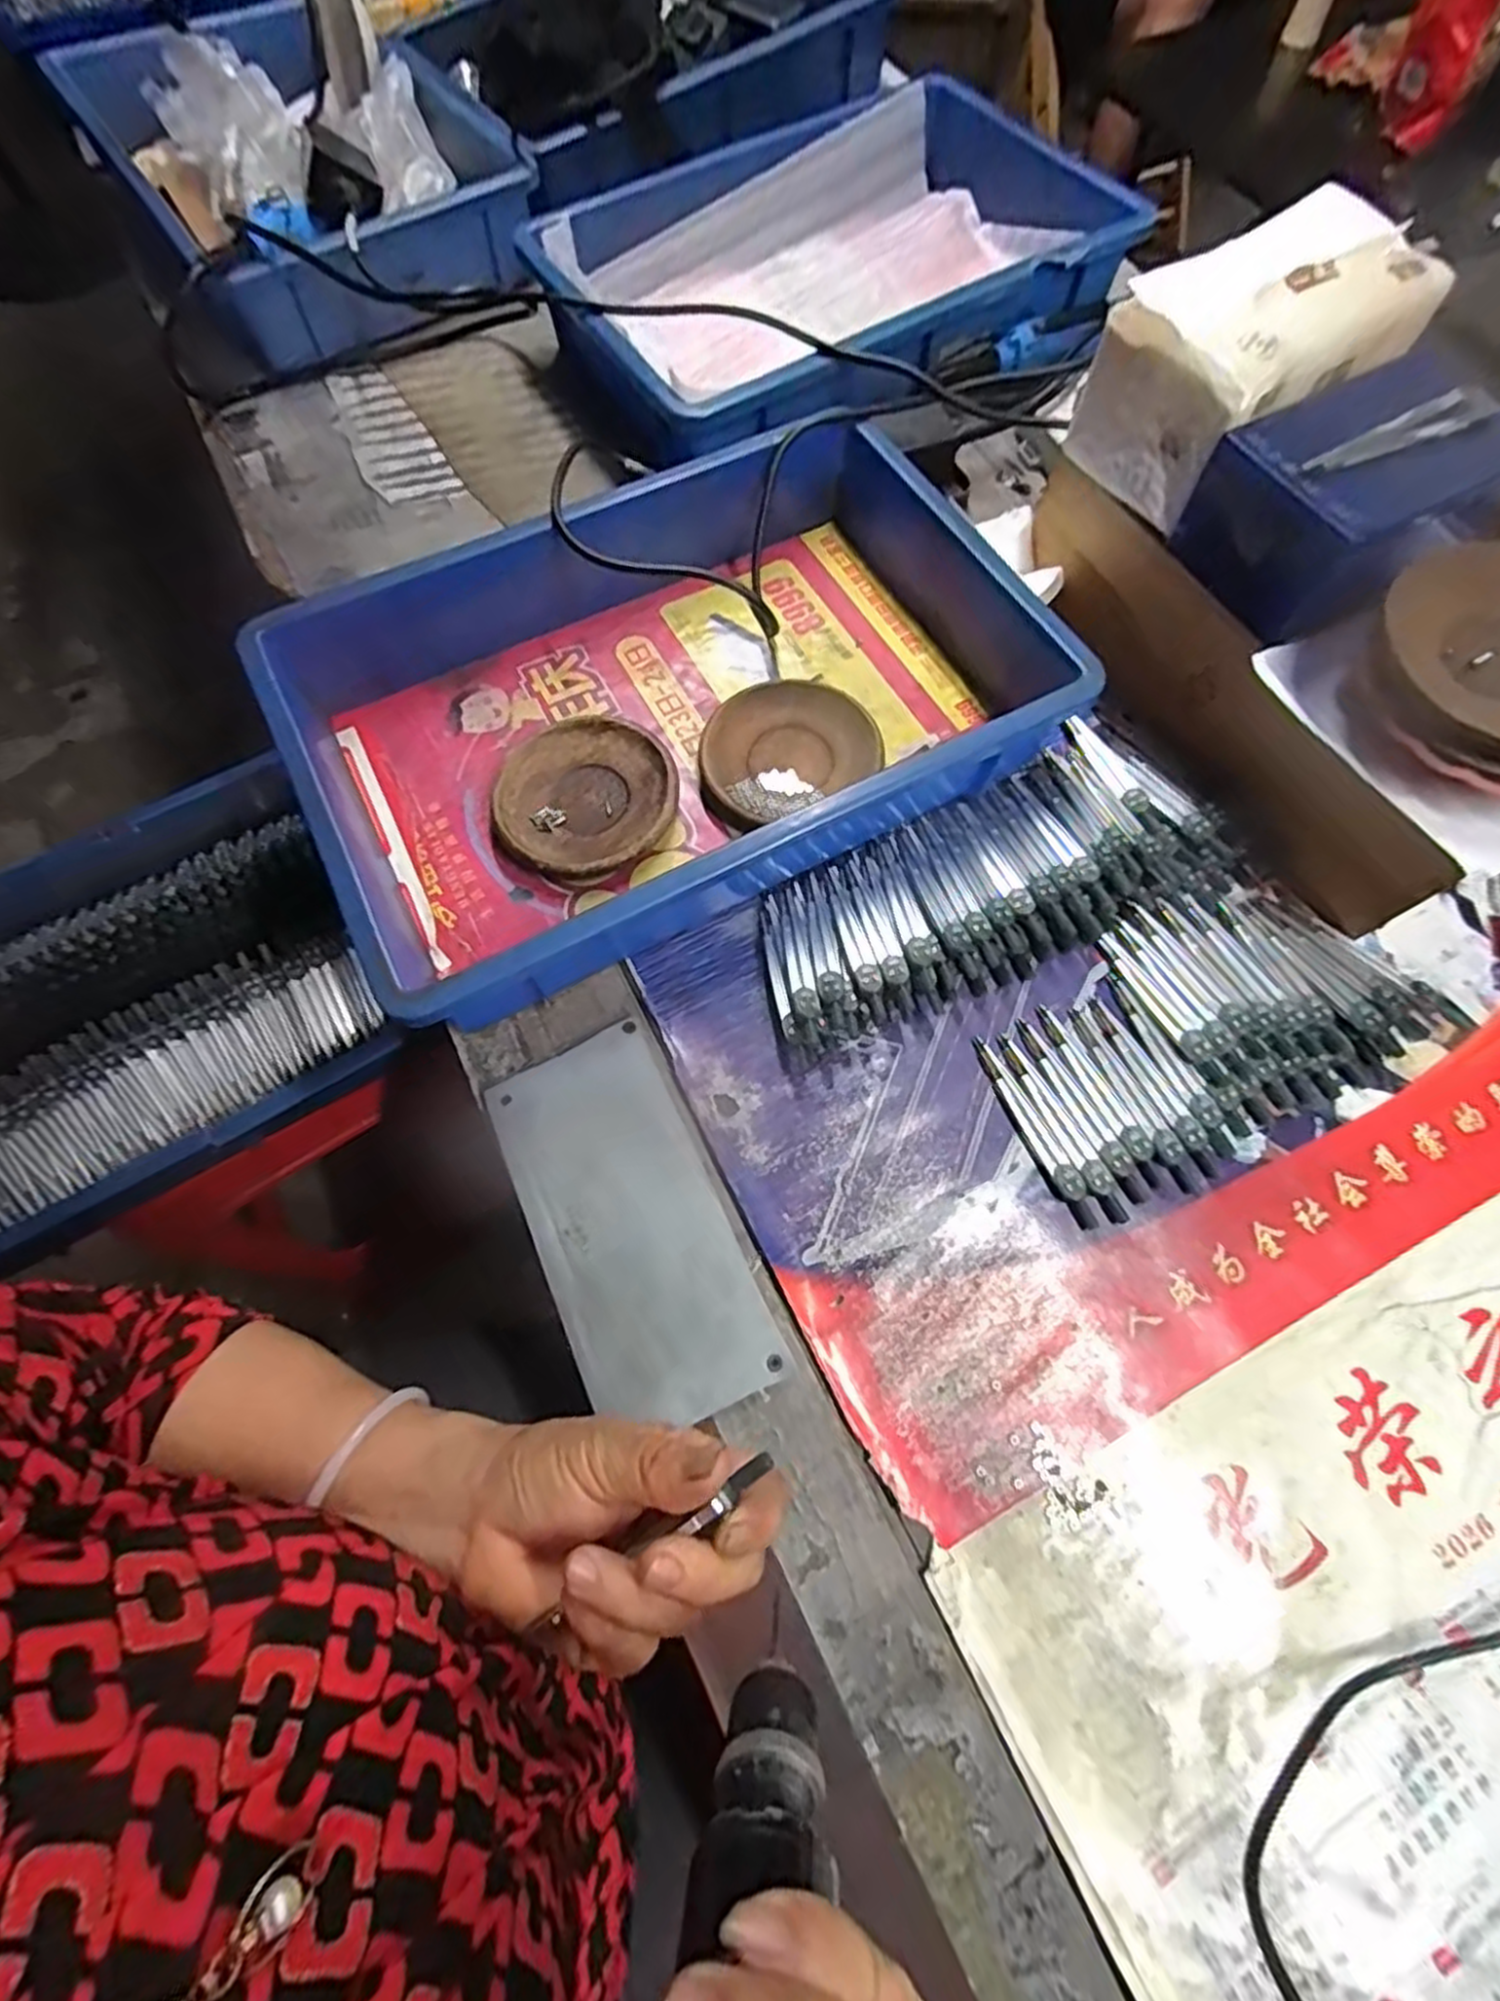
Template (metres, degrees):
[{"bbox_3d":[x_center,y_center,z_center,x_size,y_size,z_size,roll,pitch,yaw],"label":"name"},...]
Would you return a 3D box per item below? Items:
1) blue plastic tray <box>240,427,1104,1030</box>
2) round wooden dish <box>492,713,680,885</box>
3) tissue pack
[{"bbox_3d":[-0.046,-0.190,0.473,0.421,0.076,0.285,-28,71,-9],"label":"blue plastic tray"},{"bbox_3d":[-0.103,-0.128,0.478,0.113,0.016,0.110,0,69,1],"label":"round wooden dish"},{"bbox_3d":[0.279,-0.353,0.416,0.151,0.091,0.091,-29,71,-9],"label":"tissue pack"}]

